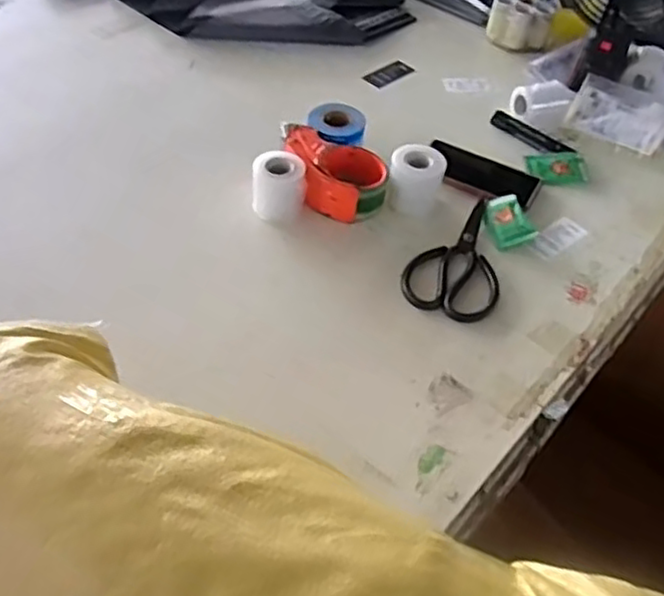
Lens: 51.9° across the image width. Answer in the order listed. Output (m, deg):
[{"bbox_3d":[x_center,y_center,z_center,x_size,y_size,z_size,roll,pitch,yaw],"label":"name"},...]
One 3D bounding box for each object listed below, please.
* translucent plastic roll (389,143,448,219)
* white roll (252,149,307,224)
[{"bbox_3d":[0.107,-0.148,0.870,0.068,0.064,0.064,10,49,3],"label":"translucent plastic roll"},{"bbox_3d":[-0.065,-0.138,0.842,0.063,0.062,0.062,1,49,-5],"label":"white roll"}]

